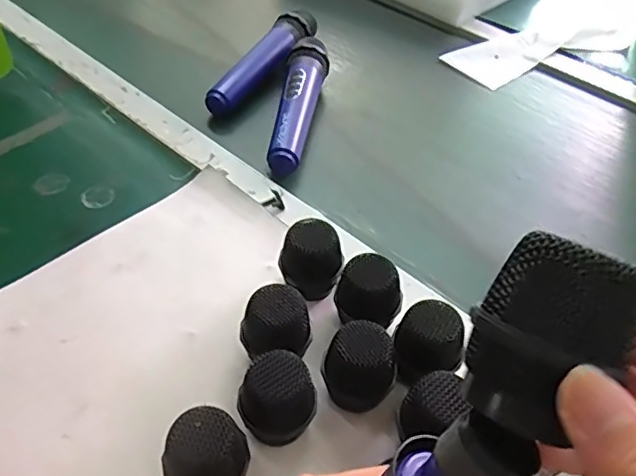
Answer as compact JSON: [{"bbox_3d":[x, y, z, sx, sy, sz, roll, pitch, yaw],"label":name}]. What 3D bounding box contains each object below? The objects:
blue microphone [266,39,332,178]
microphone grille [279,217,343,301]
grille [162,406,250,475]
[{"bbox_3d":[-0.019,-0.144,0.599,0.039,0.042,0.191,9,47,3],"label":"blue microphone"},{"bbox_3d":[-0.006,0.021,0.429,0.039,0.059,0.036,2,47,-2],"label":"microphone grille"},{"bbox_3d":[-0.064,0.132,0.333,0.043,0.059,0.042,2,47,-2],"label":"grille"}]

